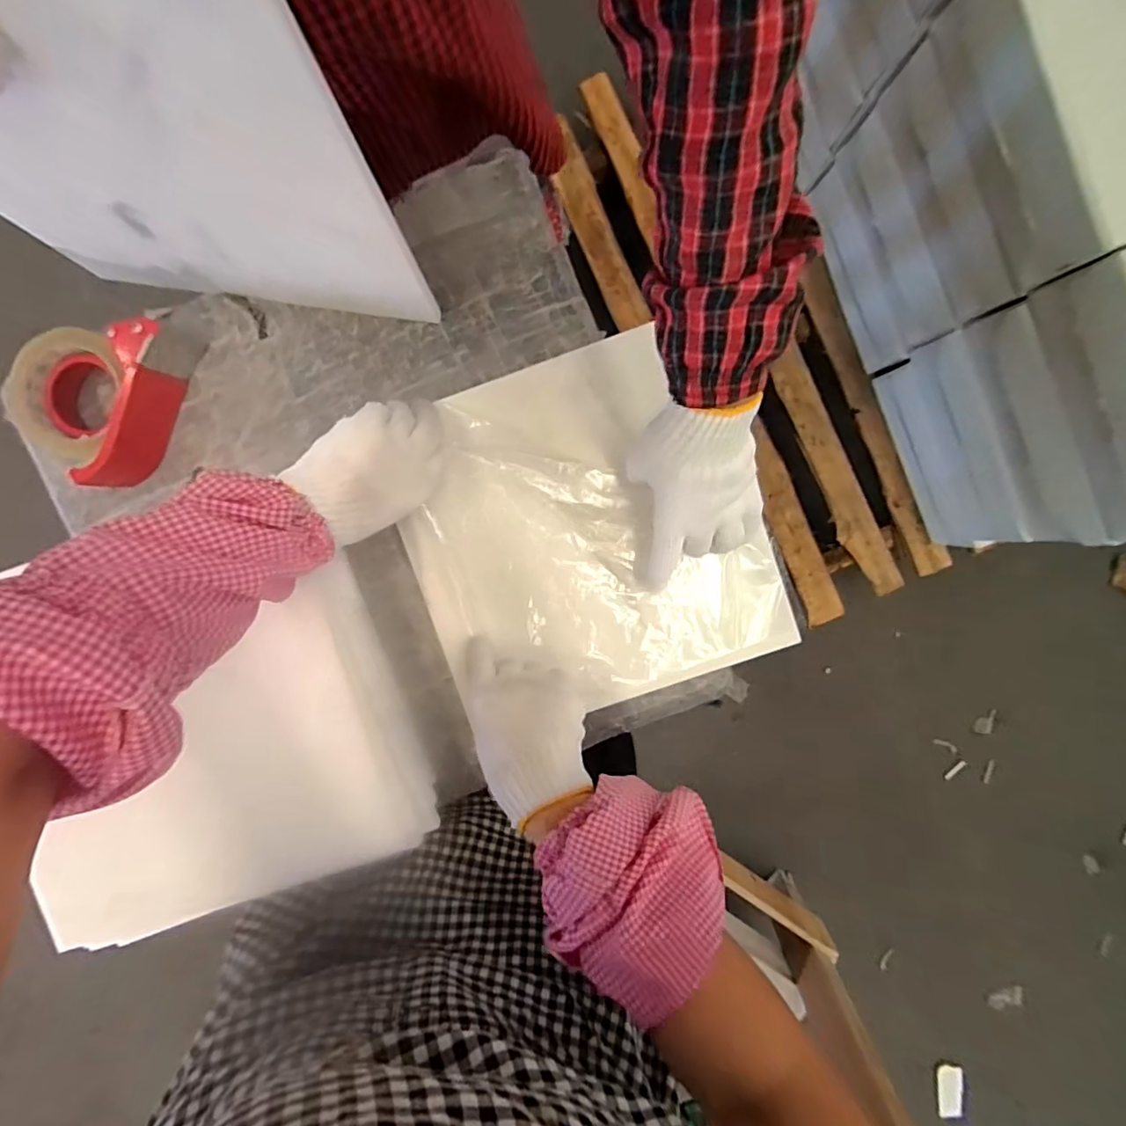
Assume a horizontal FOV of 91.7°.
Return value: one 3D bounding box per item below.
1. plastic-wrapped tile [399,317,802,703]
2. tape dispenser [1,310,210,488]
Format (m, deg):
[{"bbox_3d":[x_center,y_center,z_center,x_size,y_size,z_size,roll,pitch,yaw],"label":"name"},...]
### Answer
[{"bbox_3d":[0.018,-0.022,0.483,0.289,0.024,0.302,-21,94,1],"label":"plastic-wrapped tile"},{"bbox_3d":[-0.387,-0.149,0.451,0.123,0.059,0.157,25,93,-3],"label":"tape dispenser"}]

